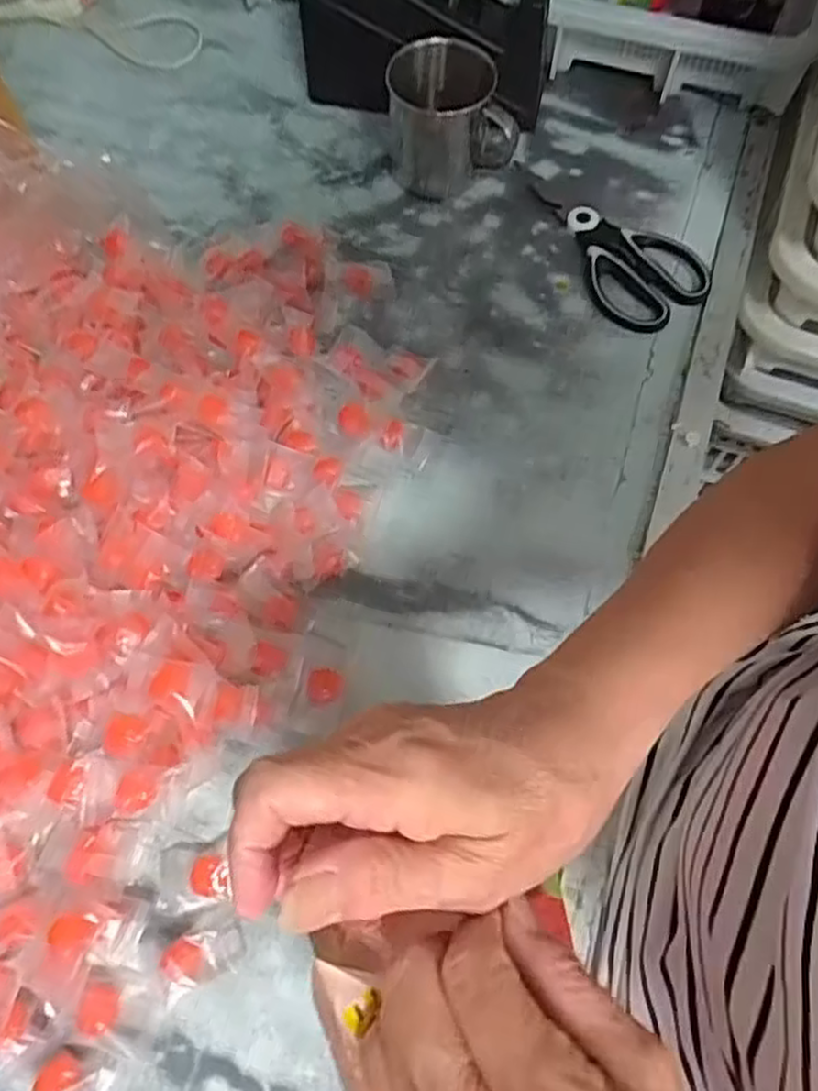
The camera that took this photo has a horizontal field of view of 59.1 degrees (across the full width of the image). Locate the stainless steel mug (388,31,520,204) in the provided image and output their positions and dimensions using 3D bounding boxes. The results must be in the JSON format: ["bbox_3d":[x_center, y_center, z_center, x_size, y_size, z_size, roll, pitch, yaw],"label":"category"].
[{"bbox_3d":[0.033,-0.338,0.569,0.097,0.087,0.082,-1,66,0],"label":"stainless steel mug"}]

